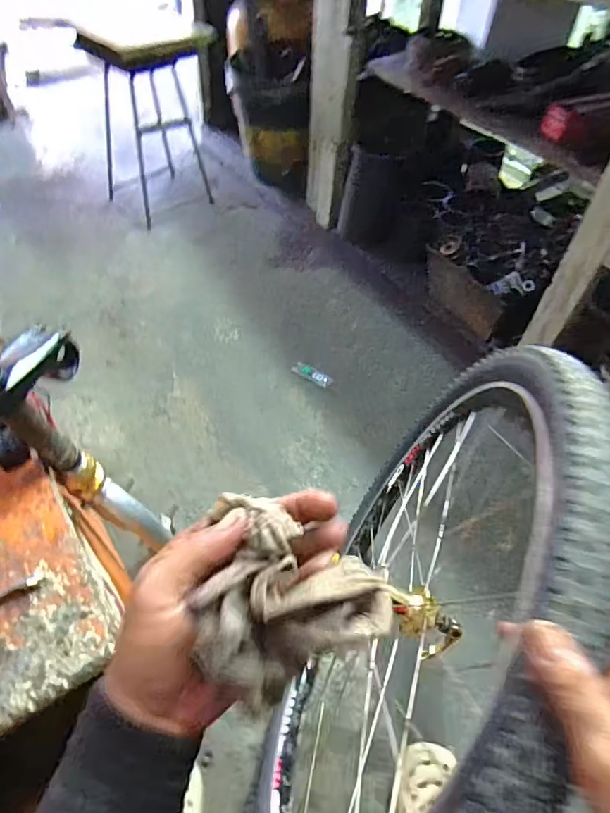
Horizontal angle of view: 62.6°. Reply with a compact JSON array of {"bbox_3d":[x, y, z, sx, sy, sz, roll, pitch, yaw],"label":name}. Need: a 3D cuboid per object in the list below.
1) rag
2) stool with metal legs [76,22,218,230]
[{"bbox_3d":[-0.001,0.103,0.279,0.103,0.056,0.101,1,52,-1],"label":"rag"},{"bbox_3d":[-0.457,-0.869,1.538,0.328,0.506,0.282,-26,57,-20],"label":"stool with metal legs"}]

